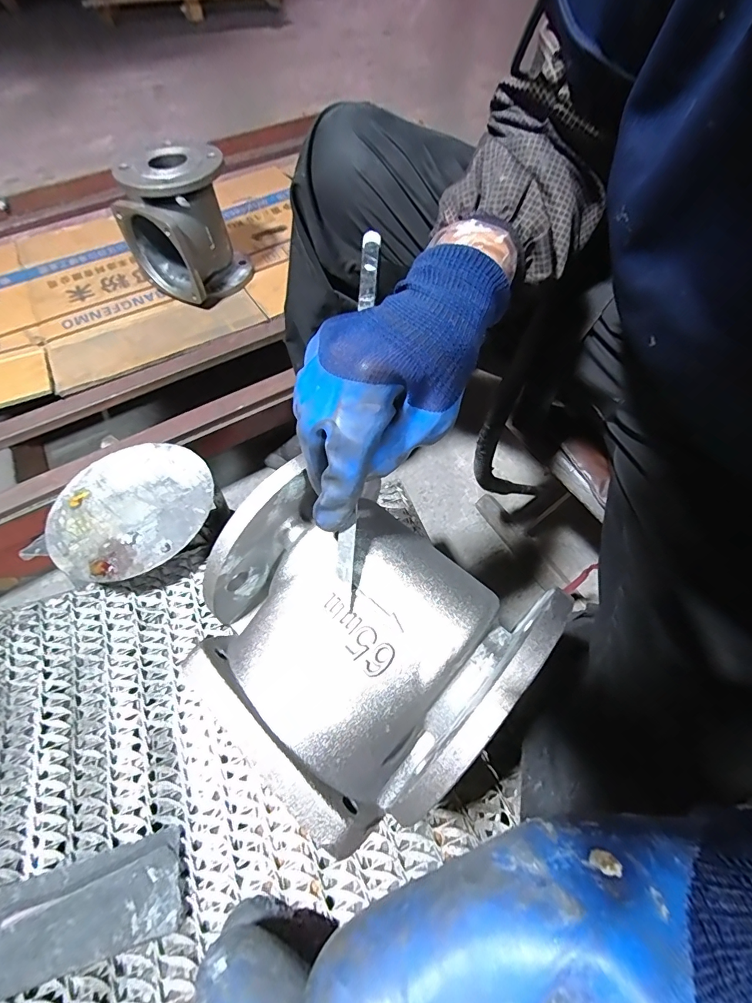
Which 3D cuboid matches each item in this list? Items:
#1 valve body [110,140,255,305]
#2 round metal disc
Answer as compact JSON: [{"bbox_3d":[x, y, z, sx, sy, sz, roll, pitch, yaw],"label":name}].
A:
[{"bbox_3d":[-0.354,-0.510,0.768,0.156,0.197,0.179,20,61,14],"label":"valve body"},{"bbox_3d":[-0.260,0.003,0.436,0.162,0.006,0.162,-1,58,2],"label":"round metal disc"}]

